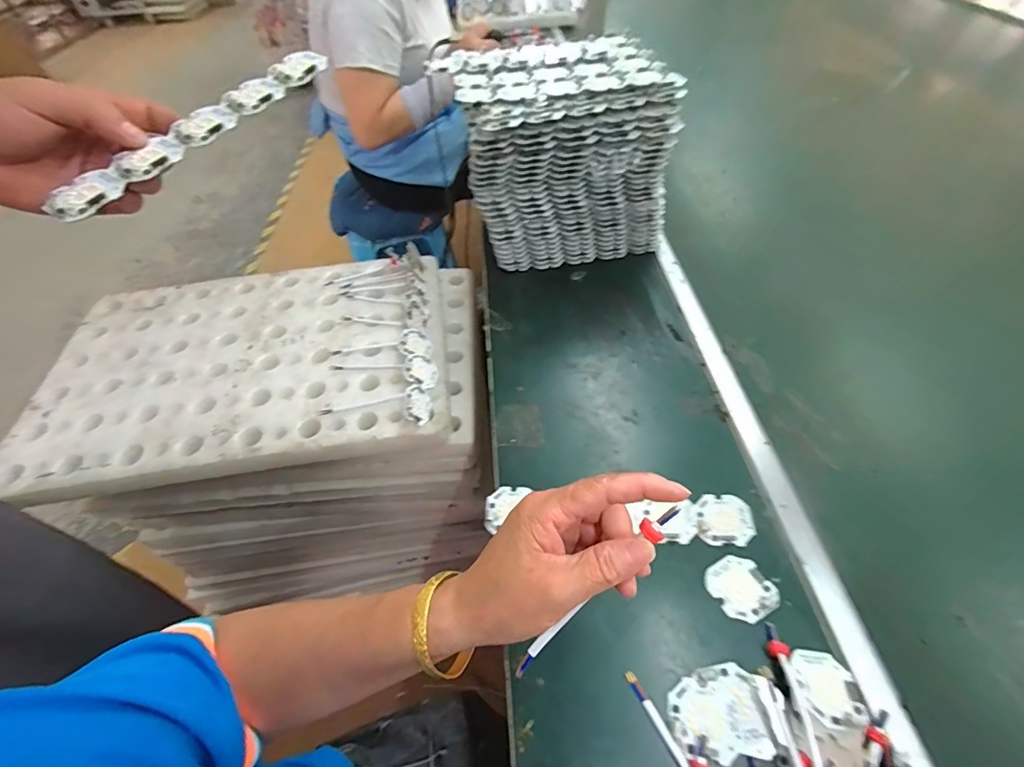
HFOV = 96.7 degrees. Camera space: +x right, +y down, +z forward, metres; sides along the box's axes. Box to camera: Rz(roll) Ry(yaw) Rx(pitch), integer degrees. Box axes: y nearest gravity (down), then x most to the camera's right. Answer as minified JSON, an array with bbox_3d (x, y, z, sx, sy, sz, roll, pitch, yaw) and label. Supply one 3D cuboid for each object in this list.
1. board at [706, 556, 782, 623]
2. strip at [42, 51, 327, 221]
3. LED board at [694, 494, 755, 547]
[{"bbox_3d":[0.190,0.169,0.376,0.049,0.004,0.049,-24,53,-16],"label":"board"},{"bbox_3d":[-0.234,-0.195,0.344,0.042,0.009,0.226,27,65,17],"label":"strip"},{"bbox_3d":[0.191,0.122,0.411,0.048,0.004,0.046,2,51,4],"label":"LED board"}]

